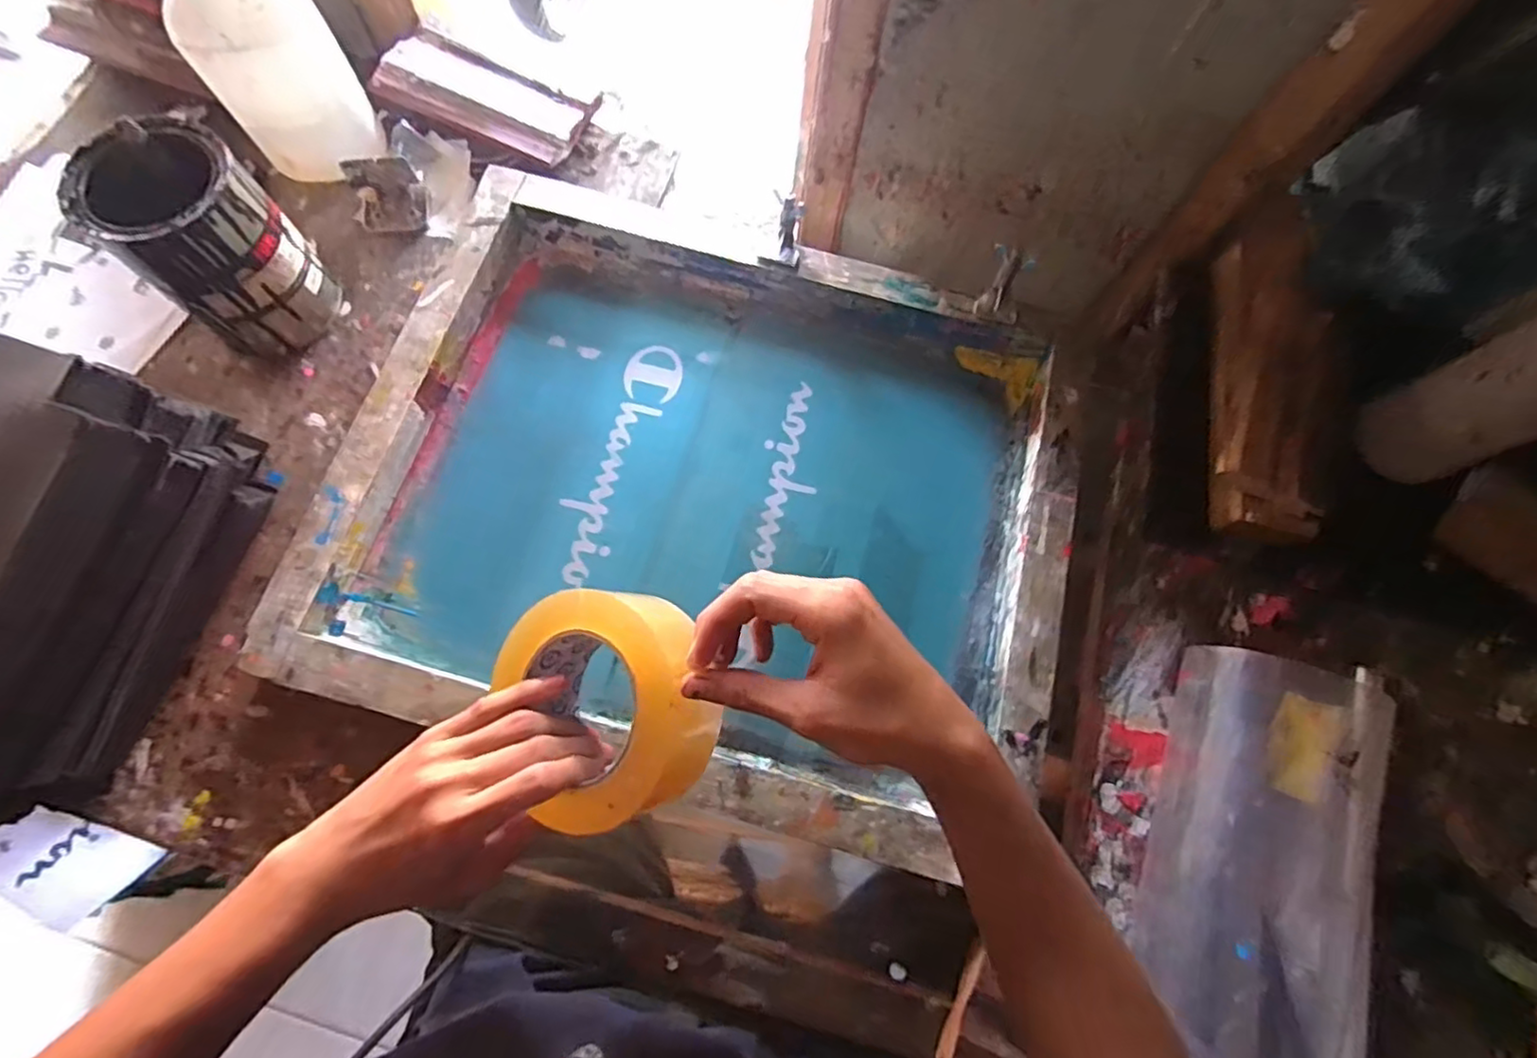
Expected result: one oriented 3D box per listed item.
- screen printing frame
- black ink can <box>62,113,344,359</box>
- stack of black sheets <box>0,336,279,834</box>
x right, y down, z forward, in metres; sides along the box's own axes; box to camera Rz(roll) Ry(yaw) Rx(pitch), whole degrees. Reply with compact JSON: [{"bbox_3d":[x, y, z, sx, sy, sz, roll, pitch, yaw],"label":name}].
[{"bbox_3d":[-0.041,-0.033,0.533,0.579,0.040,0.465,16,72,2],"label":"screen printing frame"},{"bbox_3d":[-0.441,-0.226,0.524,0.100,0.145,0.101,1,72,-2],"label":"black ink can"},{"bbox_3d":[-0.510,0.030,0.433,0.189,0.157,0.295,13,72,2],"label":"stack of black sheets"}]

